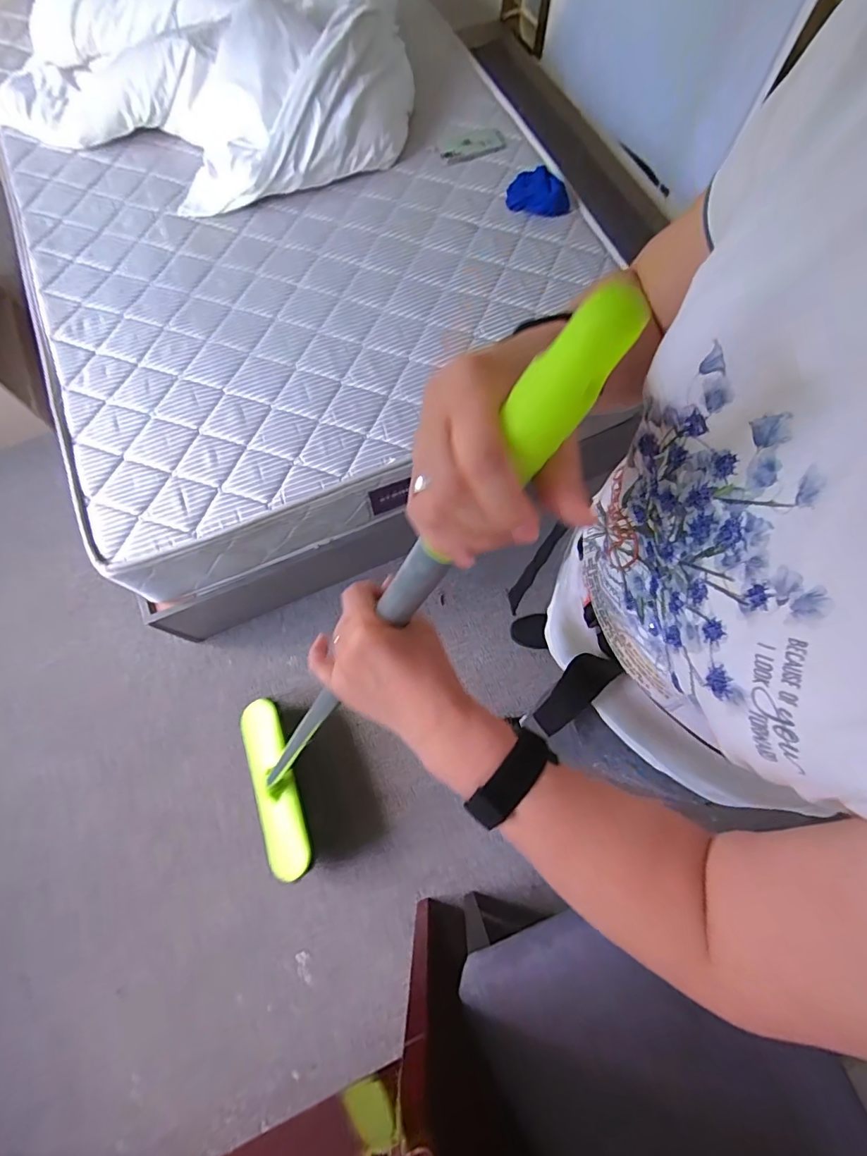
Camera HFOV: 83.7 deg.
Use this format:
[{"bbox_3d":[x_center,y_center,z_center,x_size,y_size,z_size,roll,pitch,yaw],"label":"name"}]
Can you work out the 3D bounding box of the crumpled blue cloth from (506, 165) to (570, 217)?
[{"bbox_3d":[0.249,-0.903,1.138,0.147,0.056,0.087,12,74,3],"label":"crumpled blue cloth"}]

